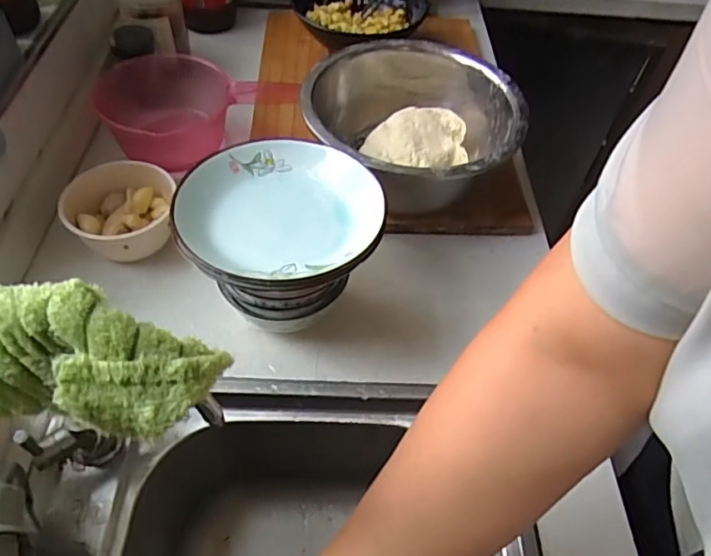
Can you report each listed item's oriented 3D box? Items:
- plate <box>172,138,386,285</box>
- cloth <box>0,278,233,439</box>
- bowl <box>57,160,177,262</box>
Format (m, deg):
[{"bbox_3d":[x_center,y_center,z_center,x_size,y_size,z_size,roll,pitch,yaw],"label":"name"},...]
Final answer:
[{"bbox_3d":[-0.064,-0.057,0.466,0.166,0.030,0.165,2,52,-3],"label":"plate"},{"bbox_3d":[-0.145,0.040,0.261,0.166,0.072,0.058,-4,48,23],"label":"cloth"},{"bbox_3d":[-0.249,-0.066,0.580,0.108,0.059,0.106,2,52,-3],"label":"bowl"}]

